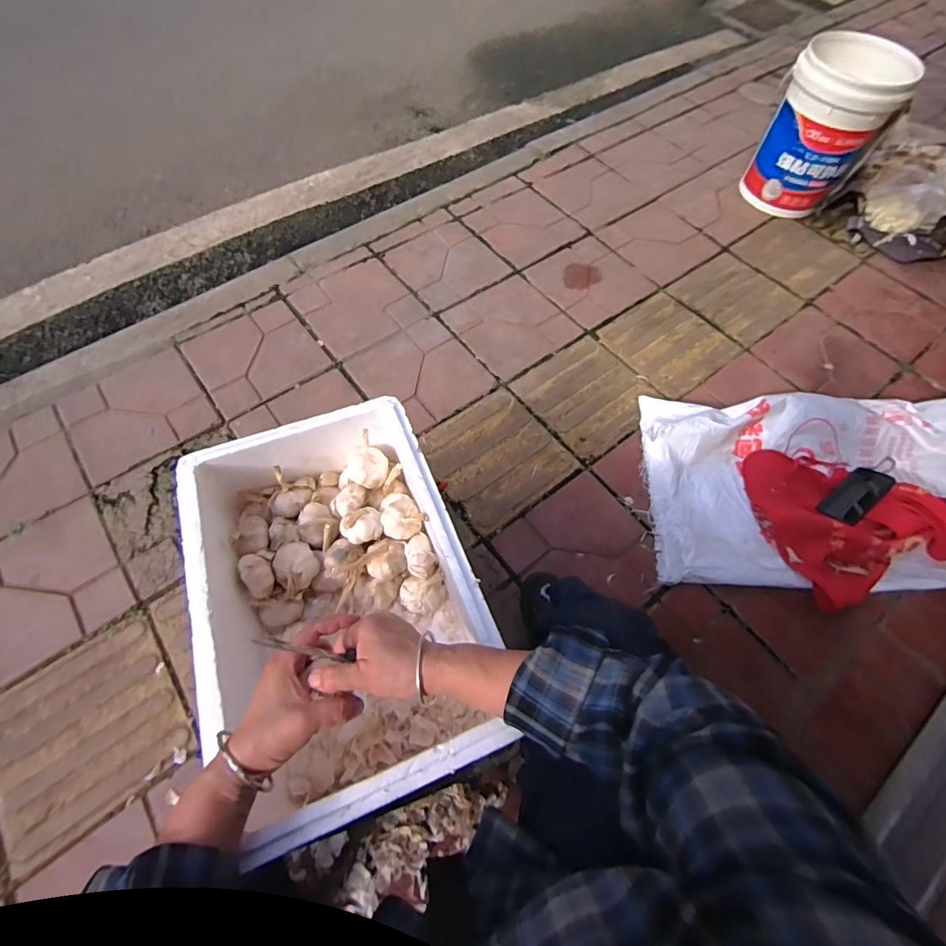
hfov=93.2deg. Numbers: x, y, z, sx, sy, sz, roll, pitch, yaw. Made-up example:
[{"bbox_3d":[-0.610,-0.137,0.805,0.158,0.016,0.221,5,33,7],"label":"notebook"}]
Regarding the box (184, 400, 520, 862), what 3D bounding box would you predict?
[{"bbox_3d":[-0.162,0.137,0.552,0.293,0.155,0.449,-19,69,-12],"label":"box"}]

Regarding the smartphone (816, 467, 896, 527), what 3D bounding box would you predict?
[{"bbox_3d":[0.833,0.048,0.974,0.169,0.015,0.083,-44,38,-10],"label":"smartphone"}]

